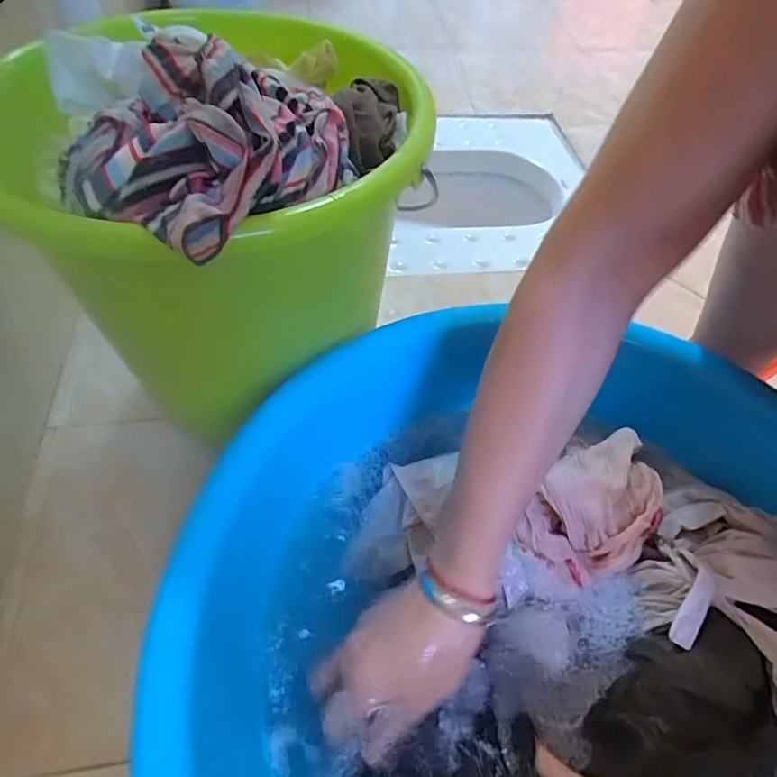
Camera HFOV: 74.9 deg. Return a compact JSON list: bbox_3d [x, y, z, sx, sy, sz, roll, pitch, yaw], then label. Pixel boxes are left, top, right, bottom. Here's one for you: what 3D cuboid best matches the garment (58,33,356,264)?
[{"bbox_3d":[-0.096,-0.154,0.288,0.120,0.078,0.174,34,59,18],"label":"garment"}]

